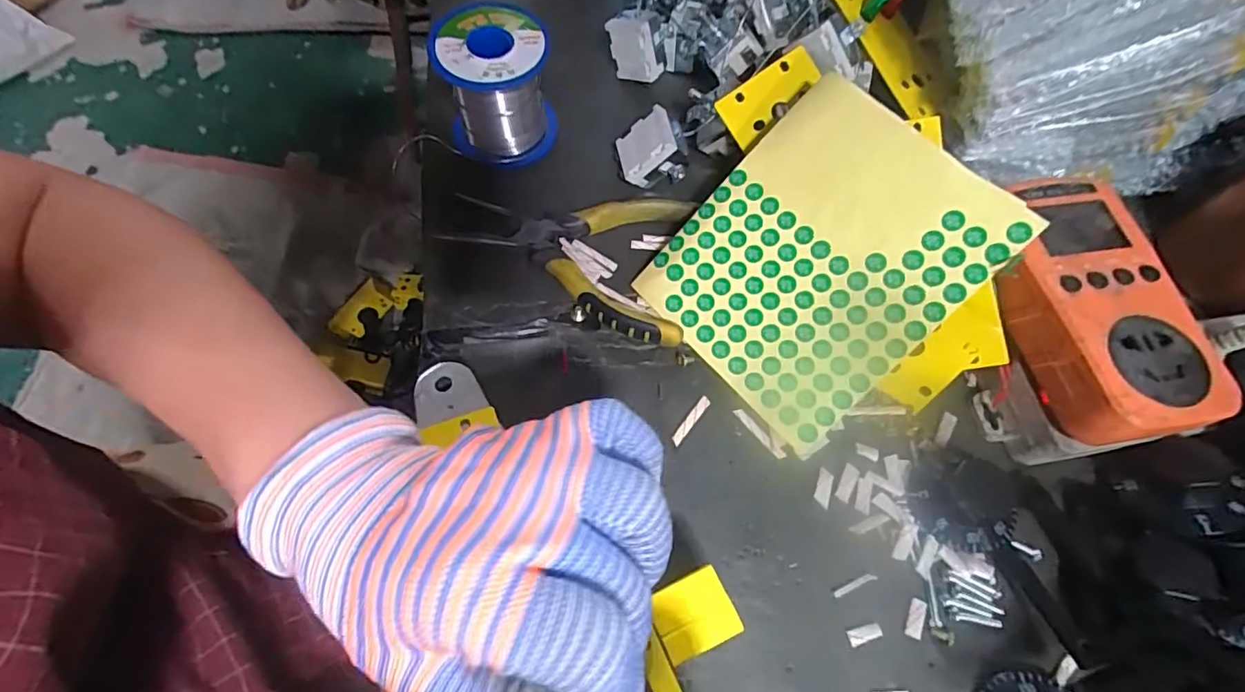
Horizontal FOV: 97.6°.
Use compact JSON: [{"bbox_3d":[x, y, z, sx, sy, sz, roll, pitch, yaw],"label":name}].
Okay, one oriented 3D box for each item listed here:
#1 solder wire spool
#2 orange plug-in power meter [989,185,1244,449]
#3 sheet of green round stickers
[{"bbox_3d":[-0.076,-0.155,0.333,0.066,0.069,0.063,-11,68,-8],"label":"solder wire spool"},{"bbox_3d":[0.218,-0.019,0.260,0.069,0.034,0.128,-7,68,-6],"label":"orange plug-in power meter"},{"bbox_3d":[0.099,-0.044,0.281,0.132,0.010,0.153,45,98,17],"label":"sheet of green round stickers"}]

